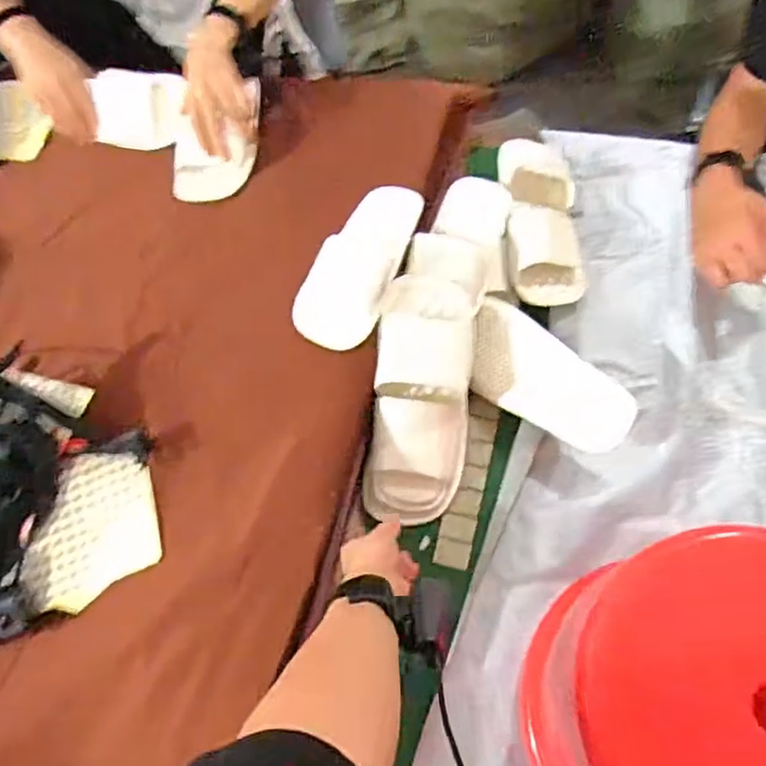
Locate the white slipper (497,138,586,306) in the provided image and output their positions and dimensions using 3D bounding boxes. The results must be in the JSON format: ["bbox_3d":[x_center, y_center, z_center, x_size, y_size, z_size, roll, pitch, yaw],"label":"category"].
[{"bbox_3d":[0.213,-0.231,0.899,0.100,0.061,0.277,-2,65,5],"label":"white slipper"}]

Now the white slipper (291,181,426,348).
[{"bbox_3d":[-0.028,-0.148,0.803,0.095,0.045,0.228,17,68,17],"label":"white slipper"}]

